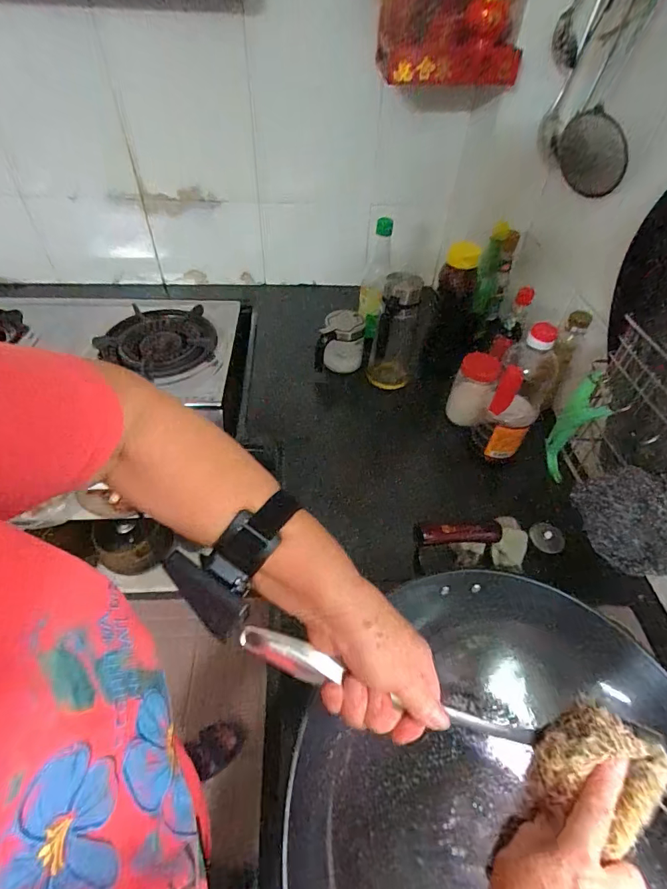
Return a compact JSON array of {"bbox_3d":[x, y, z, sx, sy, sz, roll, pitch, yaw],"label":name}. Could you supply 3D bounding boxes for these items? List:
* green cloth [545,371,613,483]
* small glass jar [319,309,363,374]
[{"bbox_3d":[0.309,-0.012,0.559,0.043,0.162,0.050,31,54,21],"label":"green cloth"},{"bbox_3d":[0.020,-0.202,0.824,0.075,0.086,0.079,2,49,-2],"label":"small glass jar"}]

